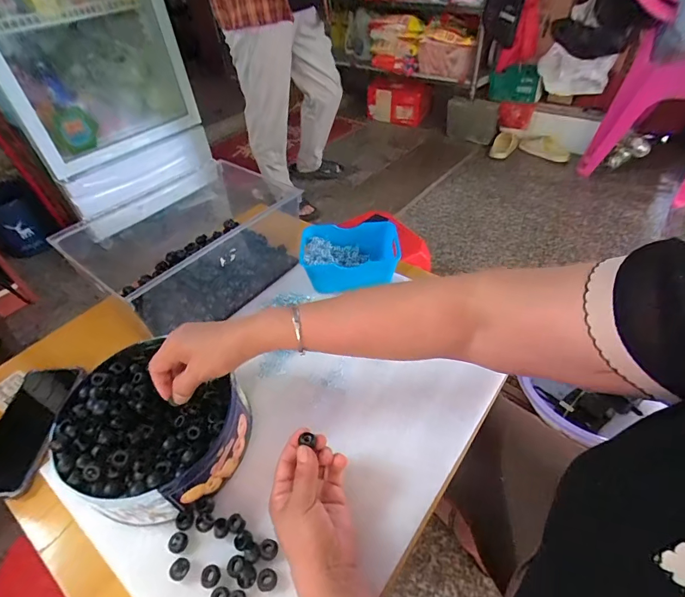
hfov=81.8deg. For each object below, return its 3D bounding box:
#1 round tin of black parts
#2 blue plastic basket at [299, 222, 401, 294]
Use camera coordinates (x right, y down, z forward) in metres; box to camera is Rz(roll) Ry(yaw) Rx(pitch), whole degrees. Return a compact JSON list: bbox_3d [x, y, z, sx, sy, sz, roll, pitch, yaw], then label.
[{"bbox_3d":[-0.206,0.141,0.440,0.185,0.079,0.173,-2,44,2],"label":"round tin of black parts"},{"bbox_3d":[0.011,-0.066,0.637,0.153,0.062,0.103,0,44,4],"label":"blue plastic basket"}]

